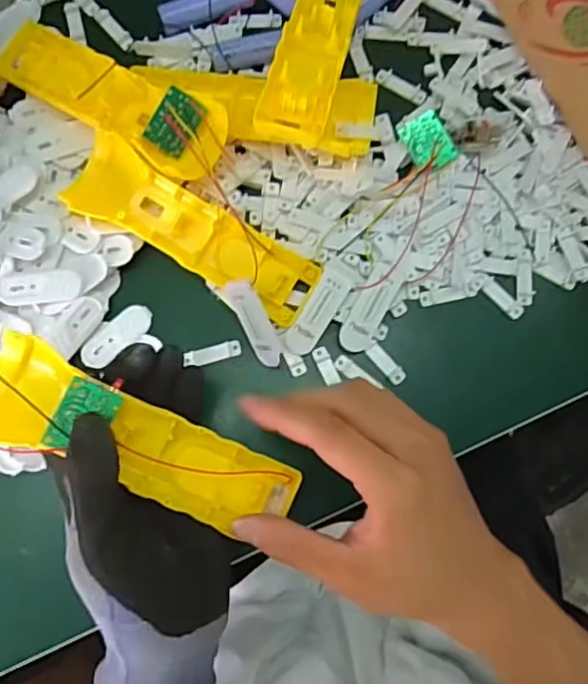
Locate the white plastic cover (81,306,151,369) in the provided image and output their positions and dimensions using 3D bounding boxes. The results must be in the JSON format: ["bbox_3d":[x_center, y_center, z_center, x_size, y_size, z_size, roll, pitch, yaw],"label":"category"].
[{"bbox_3d":[-0.111,-0.004,0.366,0.049,0.004,0.019,-41,82,-8],"label":"white plastic cover"}]

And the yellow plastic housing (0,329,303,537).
[{"bbox_3d":[-0.076,0.050,0.293,0.162,0.027,0.046,26,80,-11],"label":"yellow plastic housing"}]

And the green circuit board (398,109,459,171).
[{"bbox_3d":[0.087,-0.129,0.378,0.026,0.005,0.035,-29,88,7],"label":"green circuit board"}]

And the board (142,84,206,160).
[{"bbox_3d":[-0.070,-0.129,0.345,0.025,0.004,0.034,28,104,-24],"label":"board"}]

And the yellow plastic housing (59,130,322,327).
[{"bbox_3d":[-0.062,-0.067,0.357,0.160,0.020,0.047,31,80,5],"label":"yellow plastic housing"}]

